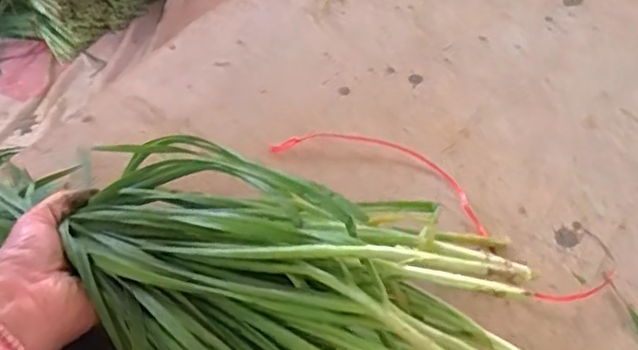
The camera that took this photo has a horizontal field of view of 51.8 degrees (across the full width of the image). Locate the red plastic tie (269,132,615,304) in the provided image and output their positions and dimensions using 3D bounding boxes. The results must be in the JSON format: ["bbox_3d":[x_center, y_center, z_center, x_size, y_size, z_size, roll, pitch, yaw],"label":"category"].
[{"bbox_3d":[0.094,0.017,0.522,0.279,0.013,0.080,30,53,24],"label":"red plastic tie"}]

